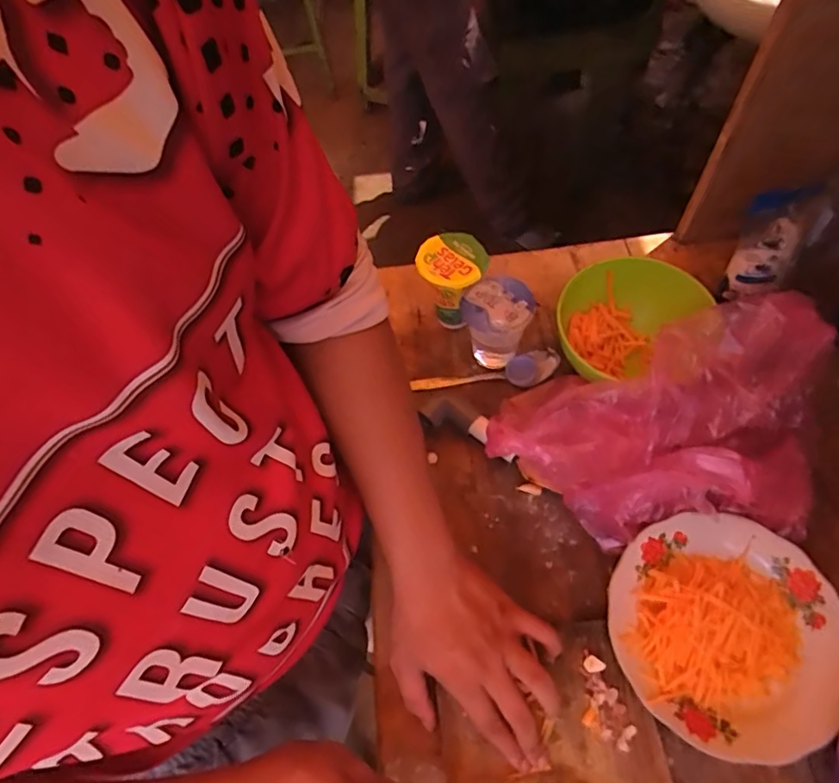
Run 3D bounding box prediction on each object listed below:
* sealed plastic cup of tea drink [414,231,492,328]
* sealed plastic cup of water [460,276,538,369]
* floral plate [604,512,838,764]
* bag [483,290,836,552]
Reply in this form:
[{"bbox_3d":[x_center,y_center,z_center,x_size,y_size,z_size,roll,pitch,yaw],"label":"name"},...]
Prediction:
[{"bbox_3d":[0.037,-0.114,0.607,0.074,0.103,0.066,-2,61,4],"label":"sealed plastic cup of tea drink"},{"bbox_3d":[0.082,-0.068,0.585,0.073,0.089,0.066,-2,61,4],"label":"sealed plastic cup of water"},{"bbox_3d":[0.249,0.193,0.447,0.178,0.031,0.174,-2,61,4],"label":"floral plate"},{"bbox_3d":[0.213,0.030,0.483,0.295,0.135,0.175,-1,60,6],"label":"bag"}]

